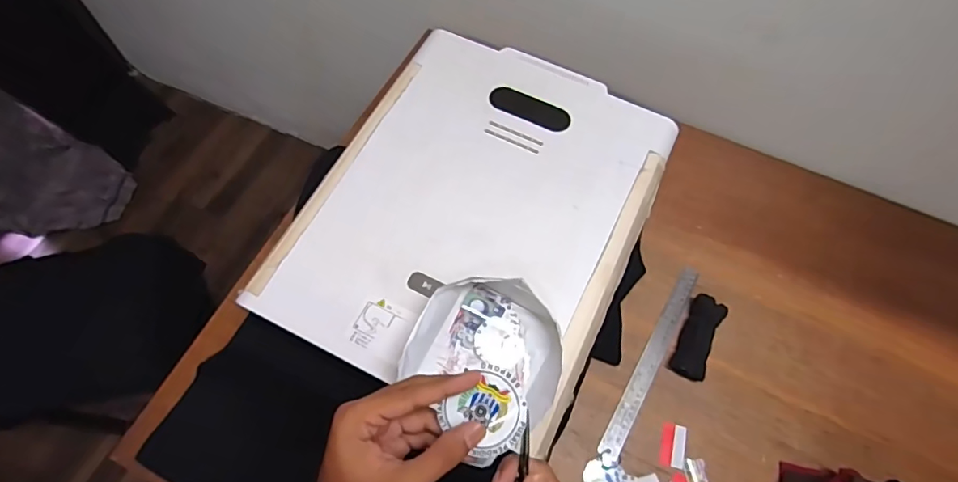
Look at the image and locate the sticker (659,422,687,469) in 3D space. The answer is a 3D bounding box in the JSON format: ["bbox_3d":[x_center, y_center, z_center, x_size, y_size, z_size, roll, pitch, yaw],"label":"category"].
[{"bbox_3d":[0.270,0.284,0.706,0.030,0.004,0.057,9,60,19],"label":"sticker"}]

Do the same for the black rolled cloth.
[{"bbox_3d":[0.326,0.143,0.753,0.047,0.031,0.124,26,67,9],"label":"black rolled cloth"}]

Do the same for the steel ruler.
[{"bbox_3d":[0.259,0.170,0.755,0.027,0.009,0.316,30,67,11],"label":"steel ruler"}]

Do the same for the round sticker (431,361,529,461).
[{"bbox_3d":[0.007,0.121,0.359,0.058,0.004,0.058,0,88,7],"label":"round sticker"}]

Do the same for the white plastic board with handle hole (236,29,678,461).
[{"bbox_3d":[0.004,-0.051,0.668,0.398,0.025,0.497,25,66,8],"label":"white plastic board with handle hole"}]

